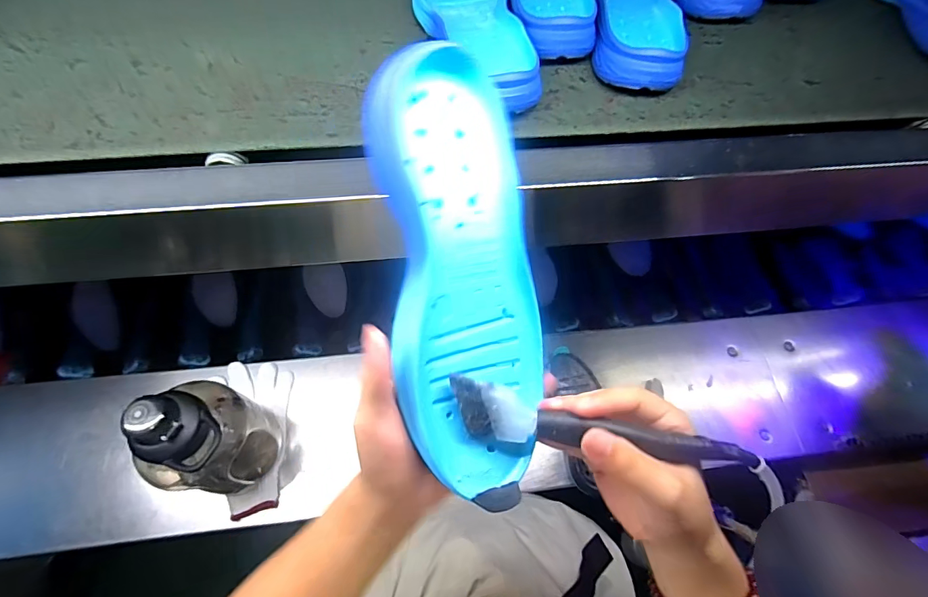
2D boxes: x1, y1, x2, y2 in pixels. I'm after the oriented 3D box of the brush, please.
[{"bbox_3d":[0.076,0.074,0.246,0.167,0.027,0.024,10,63,-1],"label":"brush"}]

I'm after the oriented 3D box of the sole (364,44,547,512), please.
[{"bbox_3d":[0.000,-0.013,0.251,0.088,0.043,0.245,-7,91,-7],"label":"sole"}]

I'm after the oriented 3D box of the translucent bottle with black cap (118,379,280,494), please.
[{"bbox_3d":[-0.299,0.171,0.522,0.094,0.208,0.116,10,64,5],"label":"translucent bottle with black cap"}]

